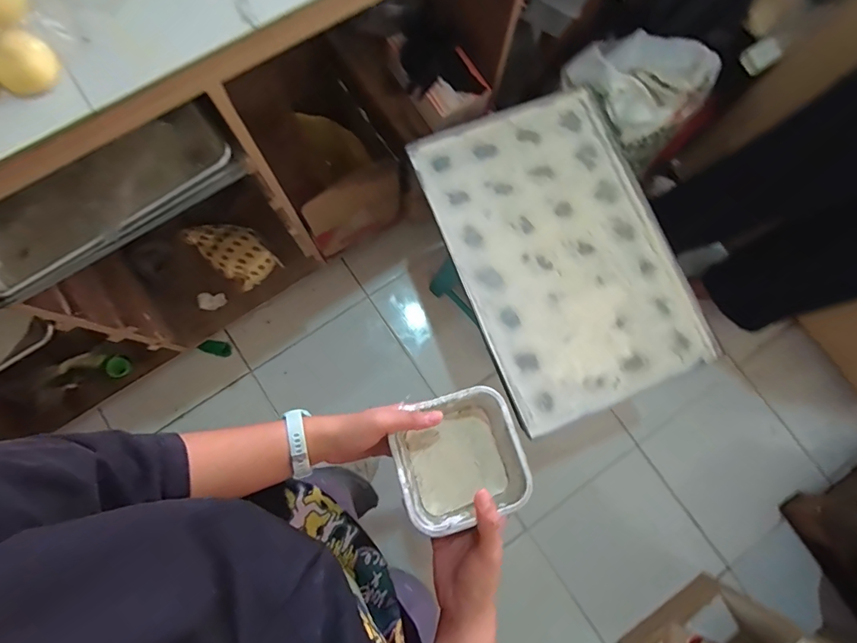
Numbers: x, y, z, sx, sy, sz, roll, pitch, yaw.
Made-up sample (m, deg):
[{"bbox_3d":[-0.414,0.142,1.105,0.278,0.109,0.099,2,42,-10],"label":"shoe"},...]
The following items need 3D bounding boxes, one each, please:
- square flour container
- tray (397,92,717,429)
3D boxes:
[{"bbox_3d":[0.028,0.136,0.443,0.117,0.084,0.115,-16,80,-4],"label":"square flour container"},{"bbox_3d":[0.262,-0.143,0.849,0.418,0.031,0.604,-22,80,-5],"label":"tray"}]

